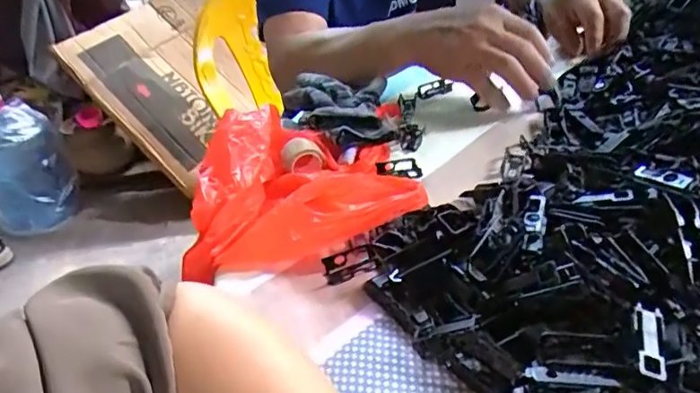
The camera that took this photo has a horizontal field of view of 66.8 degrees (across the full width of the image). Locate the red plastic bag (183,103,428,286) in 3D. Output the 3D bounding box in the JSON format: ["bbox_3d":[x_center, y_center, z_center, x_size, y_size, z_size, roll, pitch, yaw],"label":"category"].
[{"bbox_3d":[-0.045,-0.012,0.432,0.186,0.051,0.188,-10,35,-4],"label":"red plastic bag"}]

